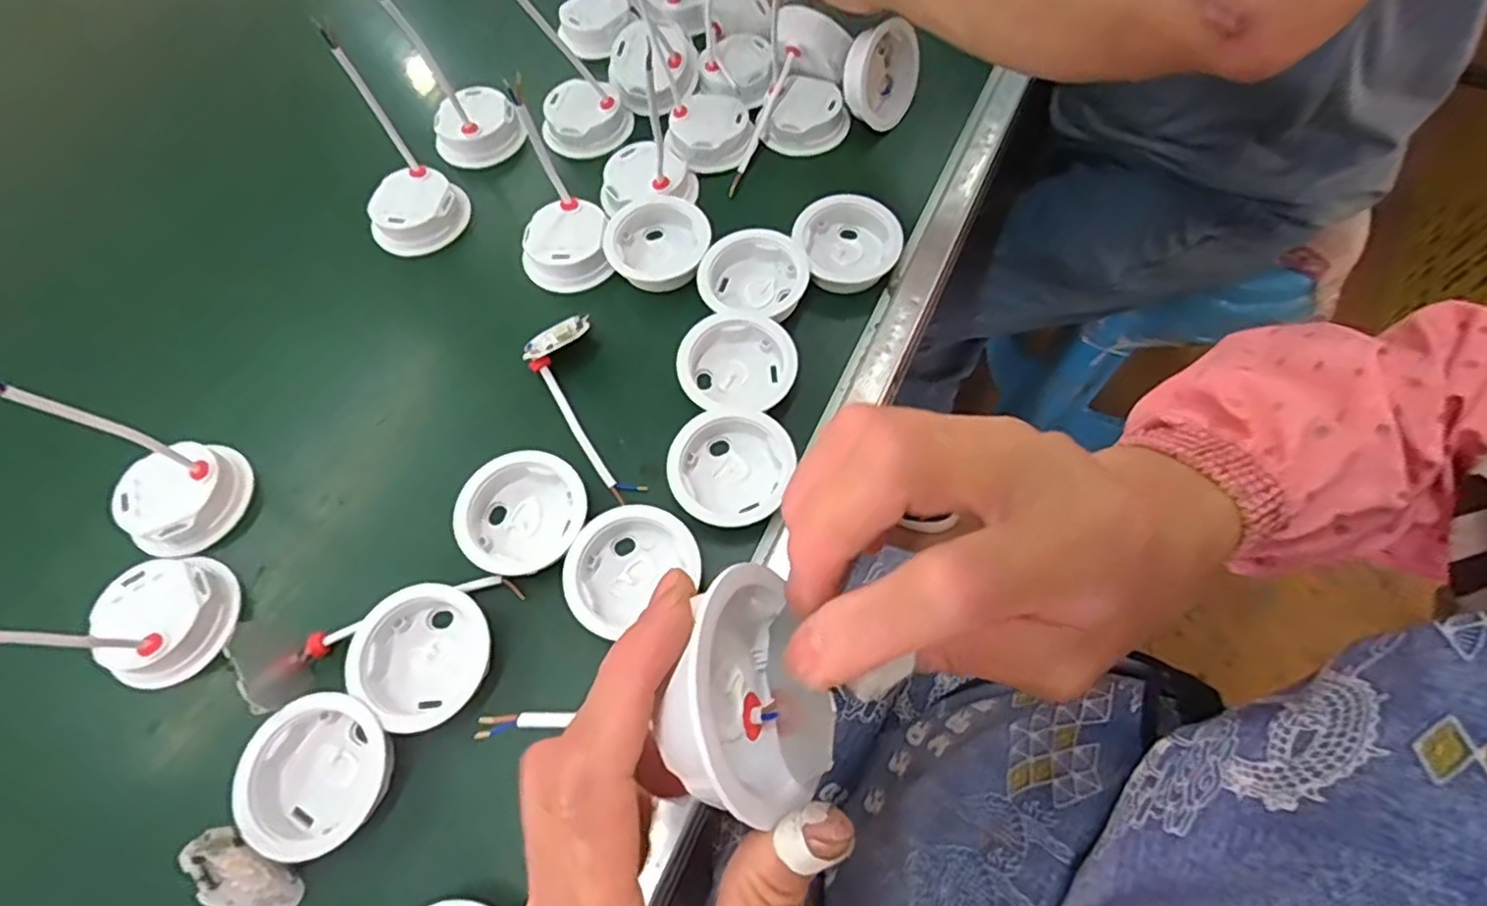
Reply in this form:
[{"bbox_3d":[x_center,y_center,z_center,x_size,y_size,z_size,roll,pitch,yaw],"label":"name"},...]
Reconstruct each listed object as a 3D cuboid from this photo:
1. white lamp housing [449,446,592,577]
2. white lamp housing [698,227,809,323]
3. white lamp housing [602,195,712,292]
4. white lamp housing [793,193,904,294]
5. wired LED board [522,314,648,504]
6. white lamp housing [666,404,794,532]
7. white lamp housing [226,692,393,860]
[{"bbox_3d":[-0.128,0.034,0.392,0.064,0.020,0.071,29,70,15],"label":"white lamp housing"},{"bbox_3d":[0.006,-0.116,0.446,0.069,0.021,0.061,7,66,6],"label":"white lamp housing"},{"bbox_3d":[-0.060,-0.146,0.473,0.071,0.024,0.067,0,66,0],"label":"white lamp housing"},{"bbox_3d":[0.070,-0.140,0.457,0.066,0.025,0.068,-7,65,-1],"label":"white lamp housing"},{"bbox_3d":[-0.098,-0.030,0.420,0.044,0.033,0.130,-25,67,-9],"label":"wired LED board"},{"bbox_3d":[-0.008,0.009,0.399,0.067,0.022,0.070,-1,65,2],"label":"white lamp housing"},{"bbox_3d":[-0.213,0.159,0.338,0.070,0.017,0.070,-1,65,2],"label":"white lamp housing"}]

